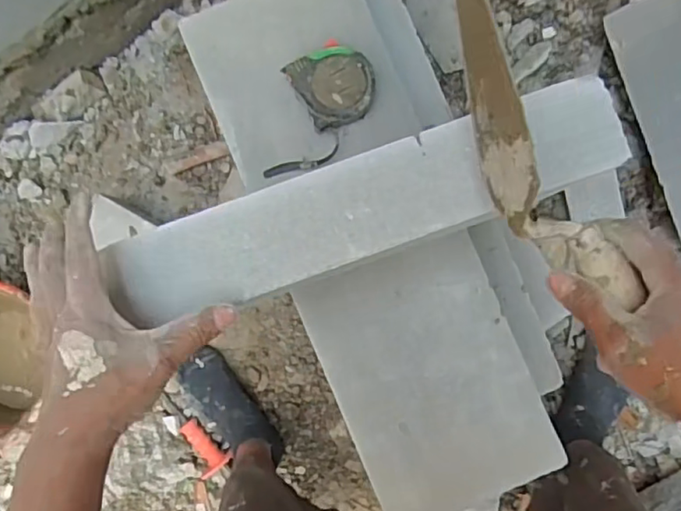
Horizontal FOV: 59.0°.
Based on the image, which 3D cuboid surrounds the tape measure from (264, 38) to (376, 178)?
[{"bbox_3d":[-0.017,-0.147,0.621,0.094,0.037,0.135,8,98,5],"label":"tape measure"}]

